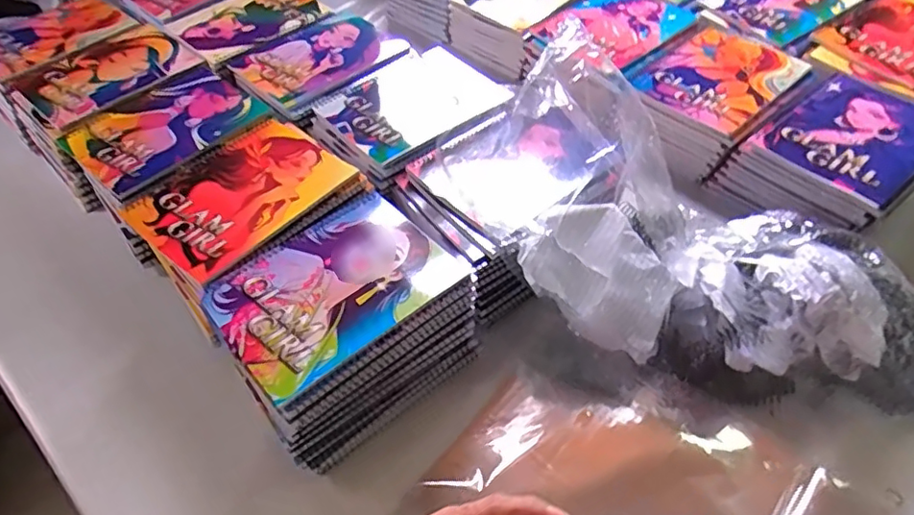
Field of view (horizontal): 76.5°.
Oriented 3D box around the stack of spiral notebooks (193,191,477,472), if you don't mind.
[{"bbox_3d":[-0.105,0.066,0.564,0.201,0.122,0.167,-36,56,-22],"label":"stack of spiral notebooks"}]

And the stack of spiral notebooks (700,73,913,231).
[{"bbox_3d":[0.452,-0.114,0.695,0.206,0.088,0.171,-32,54,-19],"label":"stack of spiral notebooks"}]

